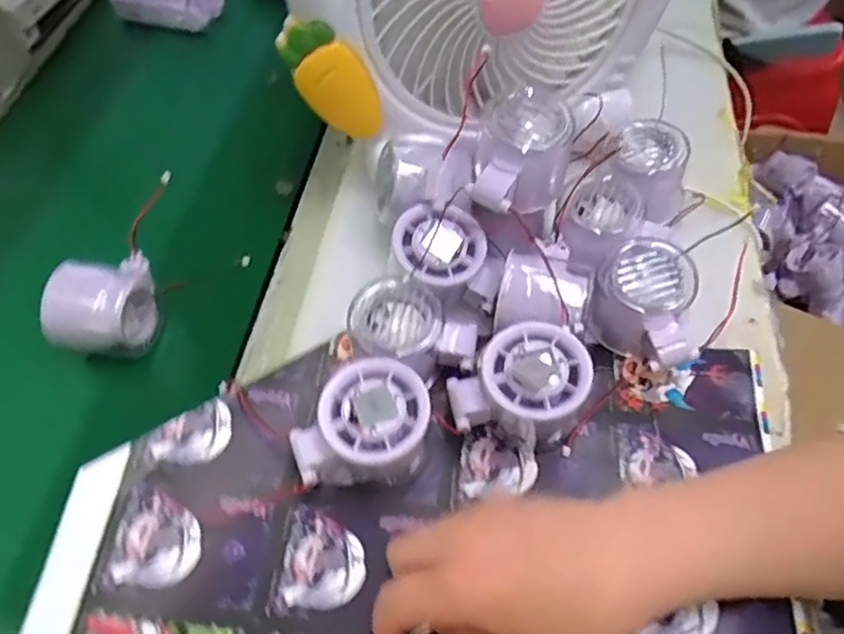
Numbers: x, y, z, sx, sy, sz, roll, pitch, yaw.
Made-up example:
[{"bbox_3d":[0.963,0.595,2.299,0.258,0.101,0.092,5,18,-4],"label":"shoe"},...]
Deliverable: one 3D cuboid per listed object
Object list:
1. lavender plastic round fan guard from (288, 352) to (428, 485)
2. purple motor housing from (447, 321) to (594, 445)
[{"bbox_3d":[-0.033,0.067,0.365,0.076,0.056,0.060,-18,57,-8],"label":"lavender plastic round fan guard"},{"bbox_3d":[0.056,0.042,0.374,0.073,0.058,0.059,9,55,9],"label":"purple motor housing"}]

